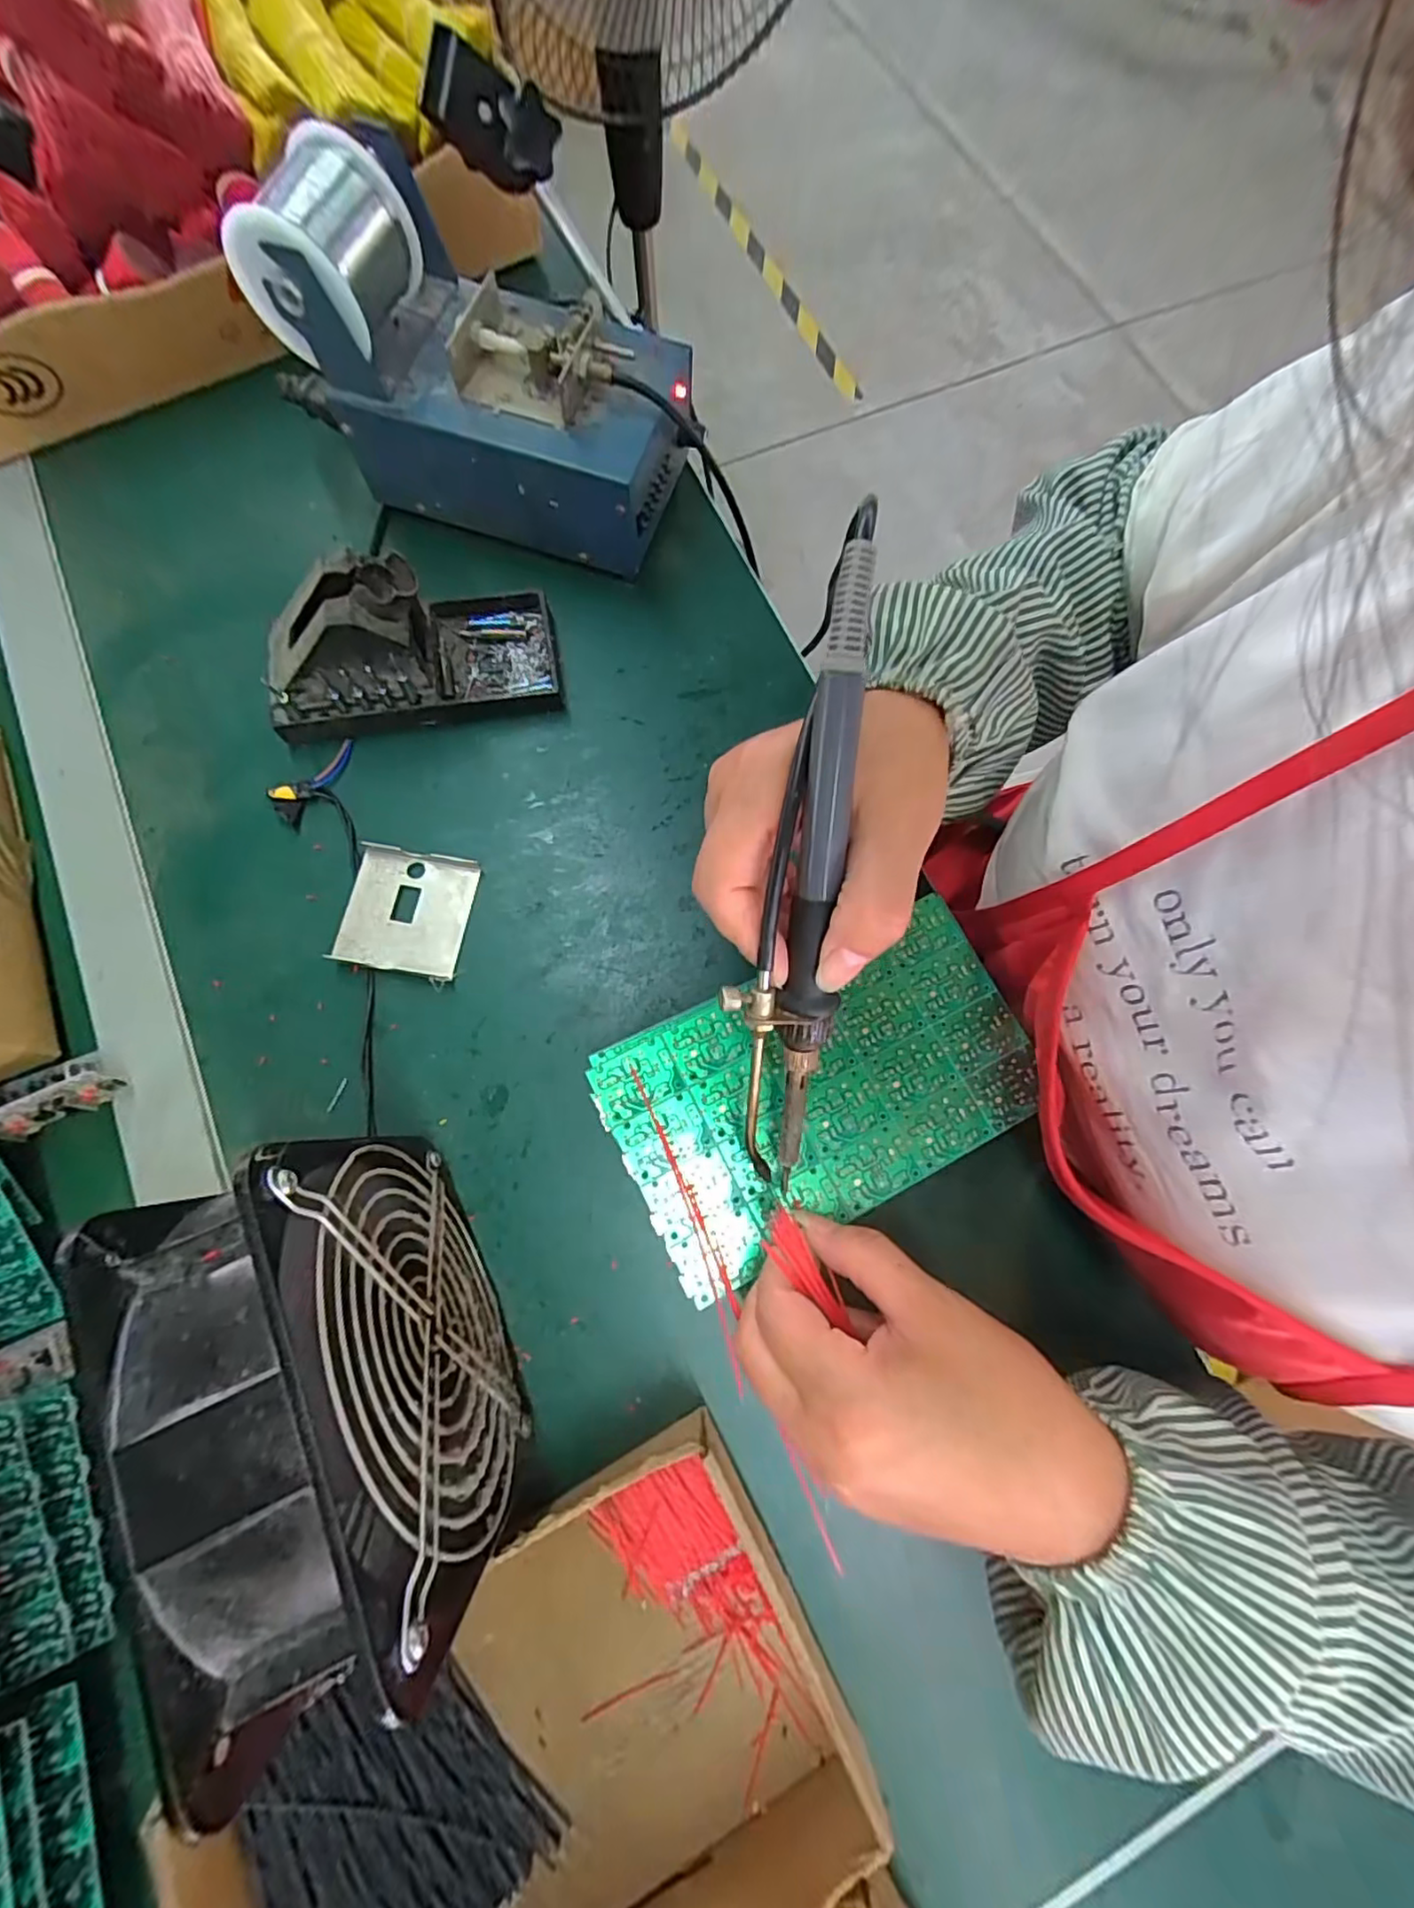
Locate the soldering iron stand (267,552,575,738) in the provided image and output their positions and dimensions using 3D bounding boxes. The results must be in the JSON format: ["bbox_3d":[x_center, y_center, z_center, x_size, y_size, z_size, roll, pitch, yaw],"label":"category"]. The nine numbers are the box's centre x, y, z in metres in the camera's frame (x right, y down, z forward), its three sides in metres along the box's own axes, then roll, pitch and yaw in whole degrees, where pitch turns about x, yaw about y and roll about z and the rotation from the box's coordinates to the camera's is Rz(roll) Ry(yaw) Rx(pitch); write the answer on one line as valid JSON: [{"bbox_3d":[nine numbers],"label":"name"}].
[{"bbox_3d":[-0.171,-0.181,0.360,0.158,0.071,0.077,-8,76,-4],"label":"soldering iron stand"}]

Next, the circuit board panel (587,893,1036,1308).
[{"bbox_3d":[0.050,0.054,0.273,0.174,0.007,0.105,-27,77,-7],"label":"circuit board panel"}]

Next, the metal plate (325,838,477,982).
[{"bbox_3d":[-0.165,-0.024,0.352,0.064,0.012,0.068,7,75,0],"label":"metal plate"}]

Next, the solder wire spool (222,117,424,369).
[{"bbox_3d":[-0.190,-0.362,0.330,0.067,0.058,0.083,15,75,2],"label":"solder wire spool"}]

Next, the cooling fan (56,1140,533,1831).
[{"bbox_3d":[-0.125,0.147,0.237,0.059,0.151,0.144,-20,77,-7],"label":"cooling fan"}]

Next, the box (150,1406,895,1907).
[{"bbox_3d":[-0.070,0.318,0.248,0.240,0.044,0.149,-29,78,-9],"label":"box"}]

